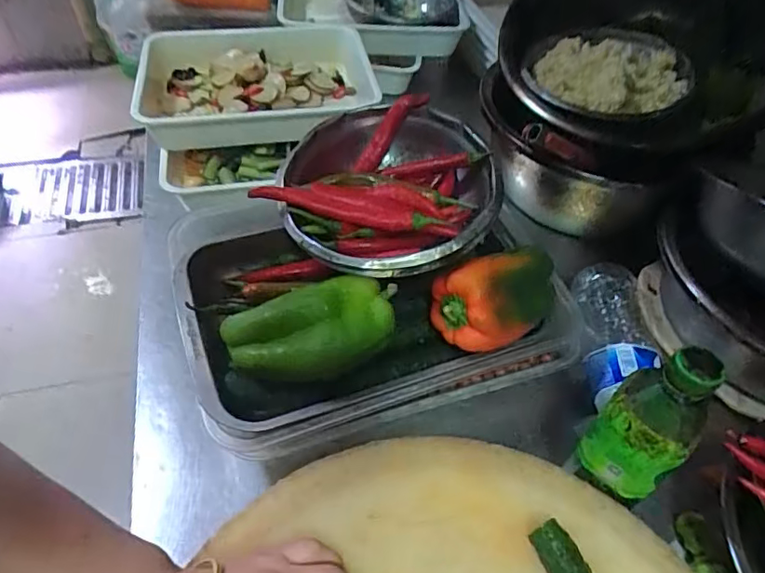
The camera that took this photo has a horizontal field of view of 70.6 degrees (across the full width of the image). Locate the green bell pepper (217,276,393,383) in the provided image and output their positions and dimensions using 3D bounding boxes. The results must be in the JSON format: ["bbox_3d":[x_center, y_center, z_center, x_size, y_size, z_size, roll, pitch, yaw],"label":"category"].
[{"bbox_3d":[-0.059,0.042,0.452,0.137,0.070,0.066,-6,50,-9],"label":"green bell pepper"}]

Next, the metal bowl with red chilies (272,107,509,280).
[{"bbox_3d":[0.005,-0.094,0.502,0.187,0.056,0.193,2,49,-2],"label":"metal bowl with red chilies"}]

